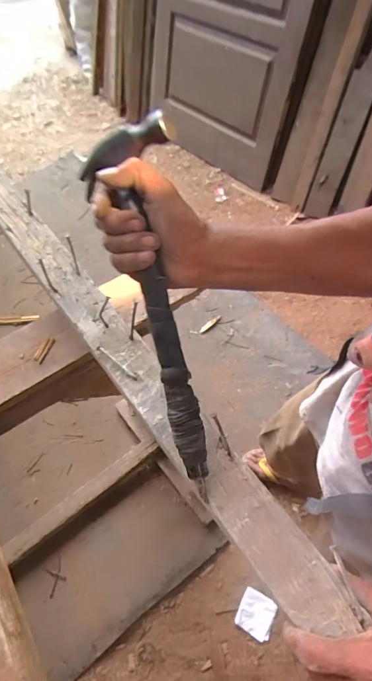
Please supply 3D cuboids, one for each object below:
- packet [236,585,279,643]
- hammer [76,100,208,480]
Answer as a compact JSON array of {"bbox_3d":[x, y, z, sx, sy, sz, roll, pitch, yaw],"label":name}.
[{"bbox_3d":[0.193,0.746,1.023,0.091,0.005,0.097,25,62,15],"label":"packet"},{"bbox_3d":[-0.028,-0.032,0.355,0.076,0.051,0.326,-13,93,-7],"label":"hammer"}]

